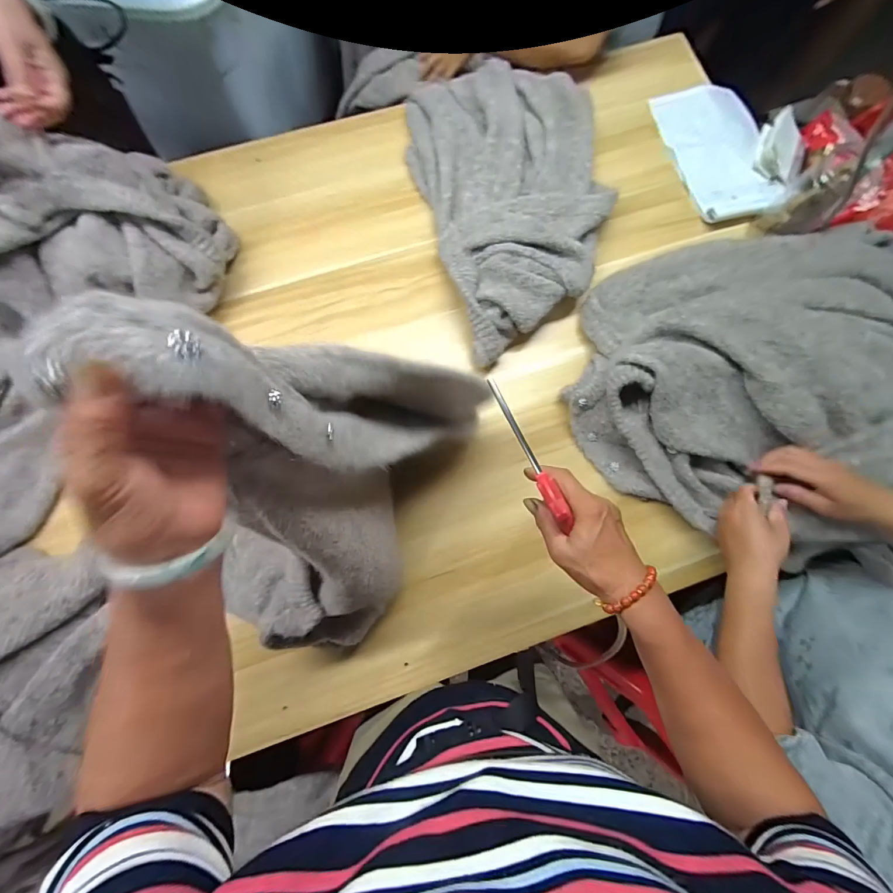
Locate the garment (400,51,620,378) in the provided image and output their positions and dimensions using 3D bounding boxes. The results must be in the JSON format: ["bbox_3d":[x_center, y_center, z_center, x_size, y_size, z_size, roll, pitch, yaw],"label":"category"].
[{"bbox_3d":[0.135,-0.453,0.678,0.344,0.082,0.562,-16,81,-4],"label":"garment"}]

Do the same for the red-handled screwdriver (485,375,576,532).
[{"bbox_3d":[0.078,0.006,0.364,0.019,0.025,0.154,-27,83,-5],"label":"red-handled screwdriver"}]

